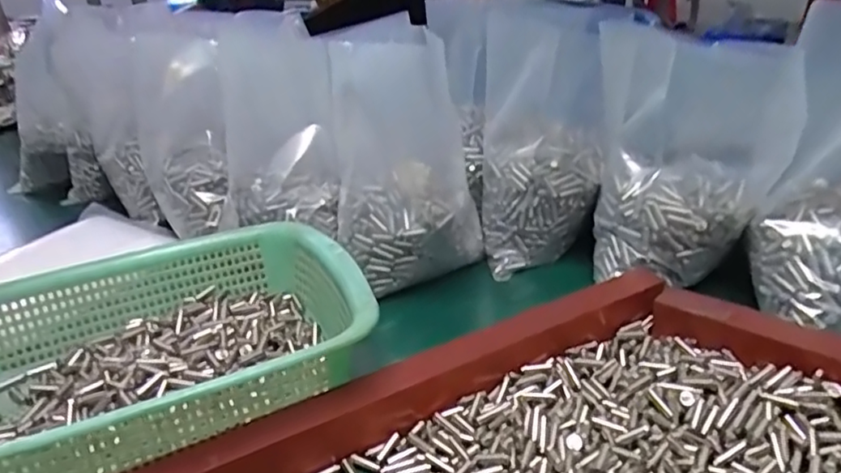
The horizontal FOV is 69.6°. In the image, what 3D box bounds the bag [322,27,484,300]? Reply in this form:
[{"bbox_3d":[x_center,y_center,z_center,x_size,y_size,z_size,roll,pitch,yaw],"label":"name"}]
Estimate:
[{"bbox_3d":[-0.016,-0.068,0.535,0.122,0.192,0.125,-8,28,-2],"label":"bag"}]

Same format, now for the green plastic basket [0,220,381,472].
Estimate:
[{"bbox_3d":[-0.185,0.076,0.413,0.290,0.085,0.220,-18,30,-20],"label":"green plastic basket"}]

